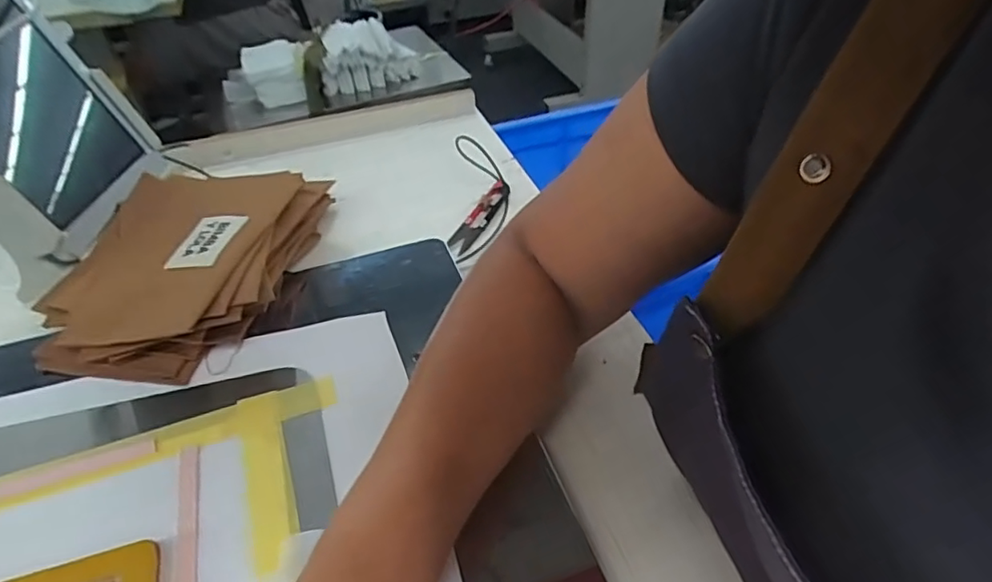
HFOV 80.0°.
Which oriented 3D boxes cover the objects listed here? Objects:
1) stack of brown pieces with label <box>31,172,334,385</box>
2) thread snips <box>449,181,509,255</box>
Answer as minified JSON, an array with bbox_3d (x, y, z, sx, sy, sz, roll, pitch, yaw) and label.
[{"bbox_3d":[-0.240,-0.035,0.469,0.169,0.052,0.239,2,44,4],"label":"stack of brown pieces with label"},{"bbox_3d":[-0.015,-0.071,0.546,0.022,0.010,0.097,17,47,19],"label":"thread snips"}]

